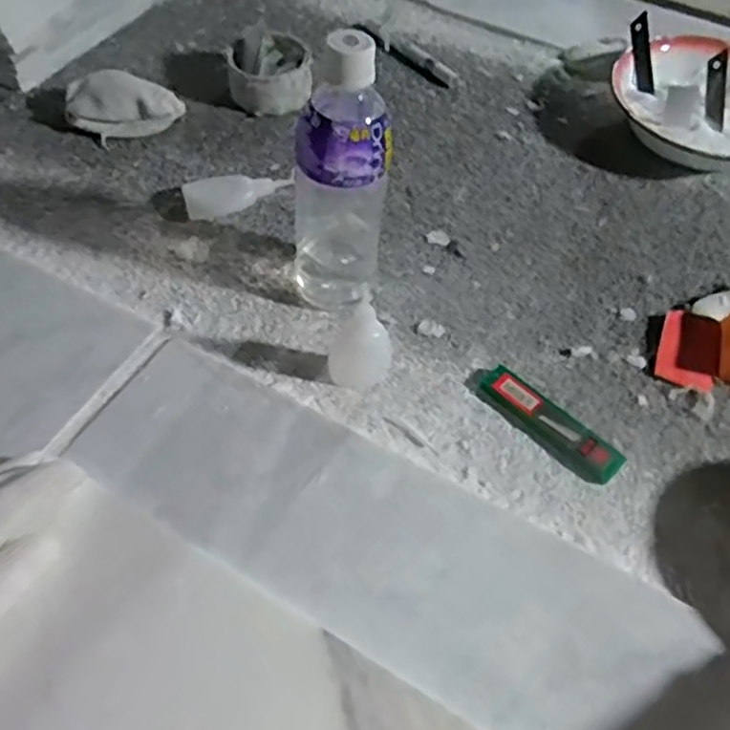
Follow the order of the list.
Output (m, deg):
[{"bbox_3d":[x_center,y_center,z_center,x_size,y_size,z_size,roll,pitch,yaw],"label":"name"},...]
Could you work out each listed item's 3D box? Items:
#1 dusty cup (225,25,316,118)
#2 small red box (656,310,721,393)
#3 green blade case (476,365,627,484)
[{"bbox_3d":[-0.099,-0.300,0.690,0.081,0.054,0.077,-4,55,-7],"label":"dusty cup"},{"bbox_3d":[0.259,-0.012,0.540,0.045,0.008,0.073,19,56,9],"label":"small red box"},{"bbox_3d":[0.133,0.043,0.491,0.030,0.011,0.111,-37,65,-26],"label":"green blade case"}]

